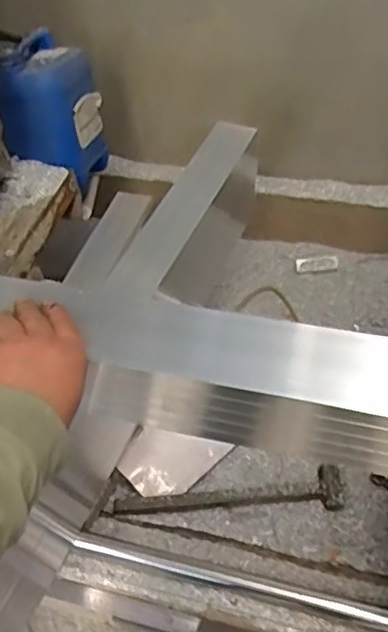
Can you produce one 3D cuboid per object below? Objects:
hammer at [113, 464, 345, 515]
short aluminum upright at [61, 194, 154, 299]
[{"bbox_3d":[0.059,0.284,1.020,0.363,0.031,0.067,-4,50,3],"label":"hammer"},{"bbox_3d":[-0.177,-0.159,1.293,0.072,0.030,0.251,31,61,-3],"label":"short aluminum upright"}]

